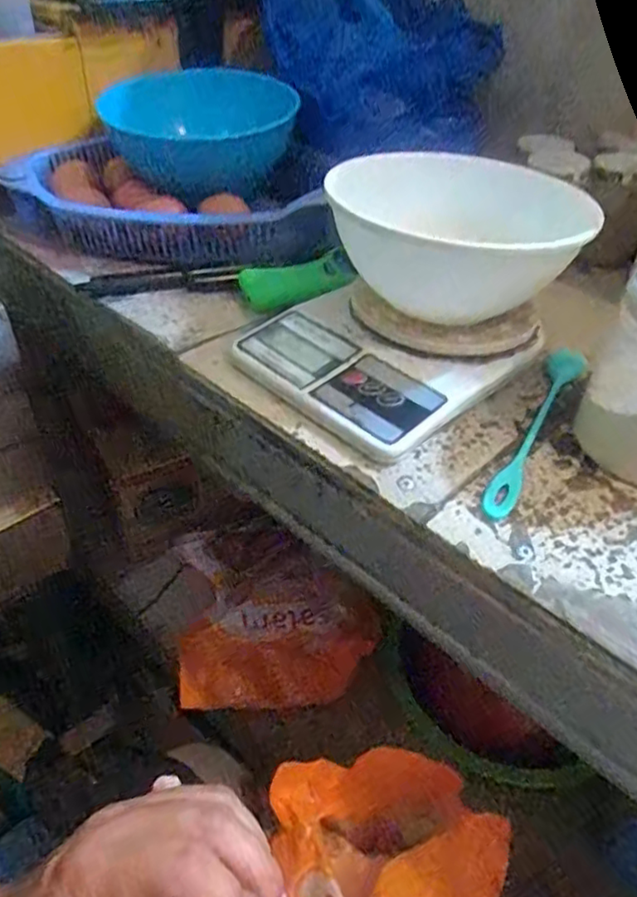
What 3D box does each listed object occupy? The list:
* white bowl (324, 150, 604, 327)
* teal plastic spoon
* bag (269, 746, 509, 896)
[{"bbox_3d":[0.091,-0.137,0.420,0.155,0.072,0.155,3,42,-3],"label":"white bowl"},{"bbox_3d":[0.139,-0.016,0.391,0.024,0.011,0.181,23,45,18],"label":"teal plastic spoon"},{"bbox_3d":[0.044,0.357,0.492,0.180,0.162,0.181,15,43,10],"label":"bag"}]

